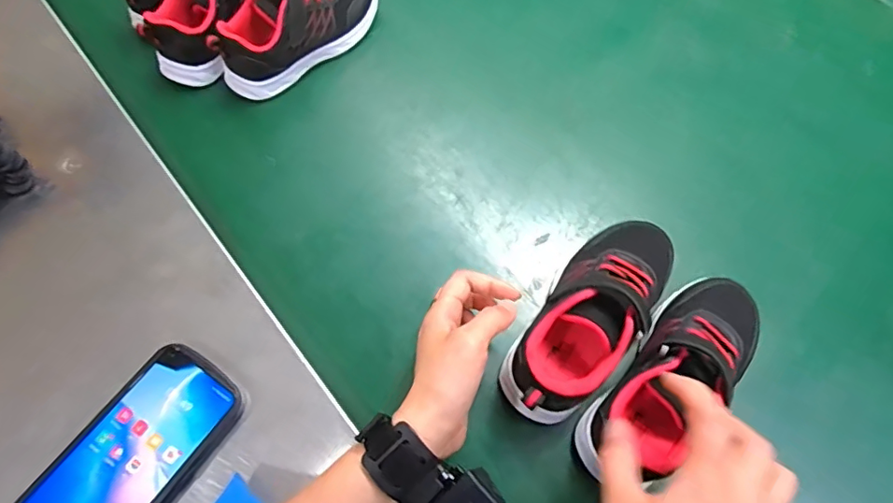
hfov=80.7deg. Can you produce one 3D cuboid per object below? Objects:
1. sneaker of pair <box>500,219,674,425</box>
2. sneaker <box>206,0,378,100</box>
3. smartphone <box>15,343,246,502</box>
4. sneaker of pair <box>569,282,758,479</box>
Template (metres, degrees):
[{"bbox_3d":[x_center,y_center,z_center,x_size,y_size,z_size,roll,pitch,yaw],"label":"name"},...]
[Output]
[{"bbox_3d":[0.114,0.046,0.410,0.071,0.076,0.183,33,70,14],"label":"sneaker of pair"},{"bbox_3d":[-0.151,-0.235,0.538,0.184,0.077,0.071,-42,72,-16],"label":"sneaker"},{"bbox_3d":[-0.222,0.147,0.366,0.082,0.011,0.163,31,69,11],"label":"smartphone"},{"bbox_3d":[0.172,0.091,0.387,0.075,0.080,0.180,42,78,17],"label":"sneaker of pair"}]

